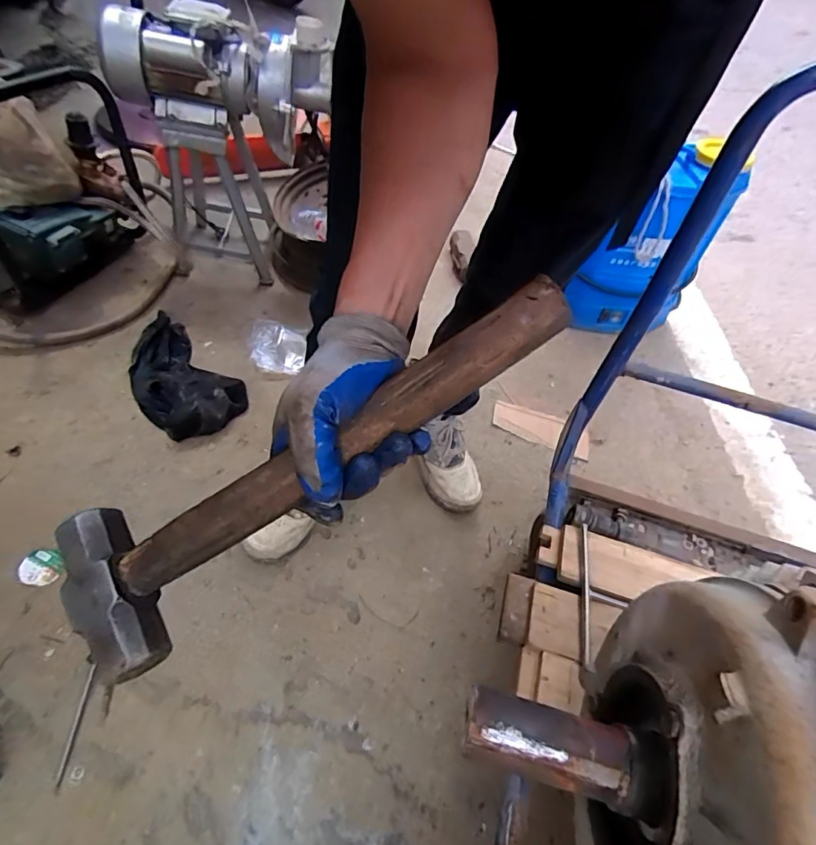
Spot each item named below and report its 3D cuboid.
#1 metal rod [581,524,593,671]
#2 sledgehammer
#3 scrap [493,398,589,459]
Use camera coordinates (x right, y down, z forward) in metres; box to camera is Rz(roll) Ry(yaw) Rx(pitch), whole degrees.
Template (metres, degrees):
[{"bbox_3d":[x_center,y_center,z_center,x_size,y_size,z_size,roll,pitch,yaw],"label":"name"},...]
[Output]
[{"bbox_3d":[0.224,0.213,0.625,0.010,0.010,0.184,11,52,4],"label":"metal rod"},{"bbox_3d":[-0.066,0.023,0.330,0.377,0.036,0.110,-33,57,4],"label":"sledgehammer"},{"bbox_3d":[0.315,0.012,1.185,0.237,0.005,0.087,21,63,20],"label":"scrap"}]

